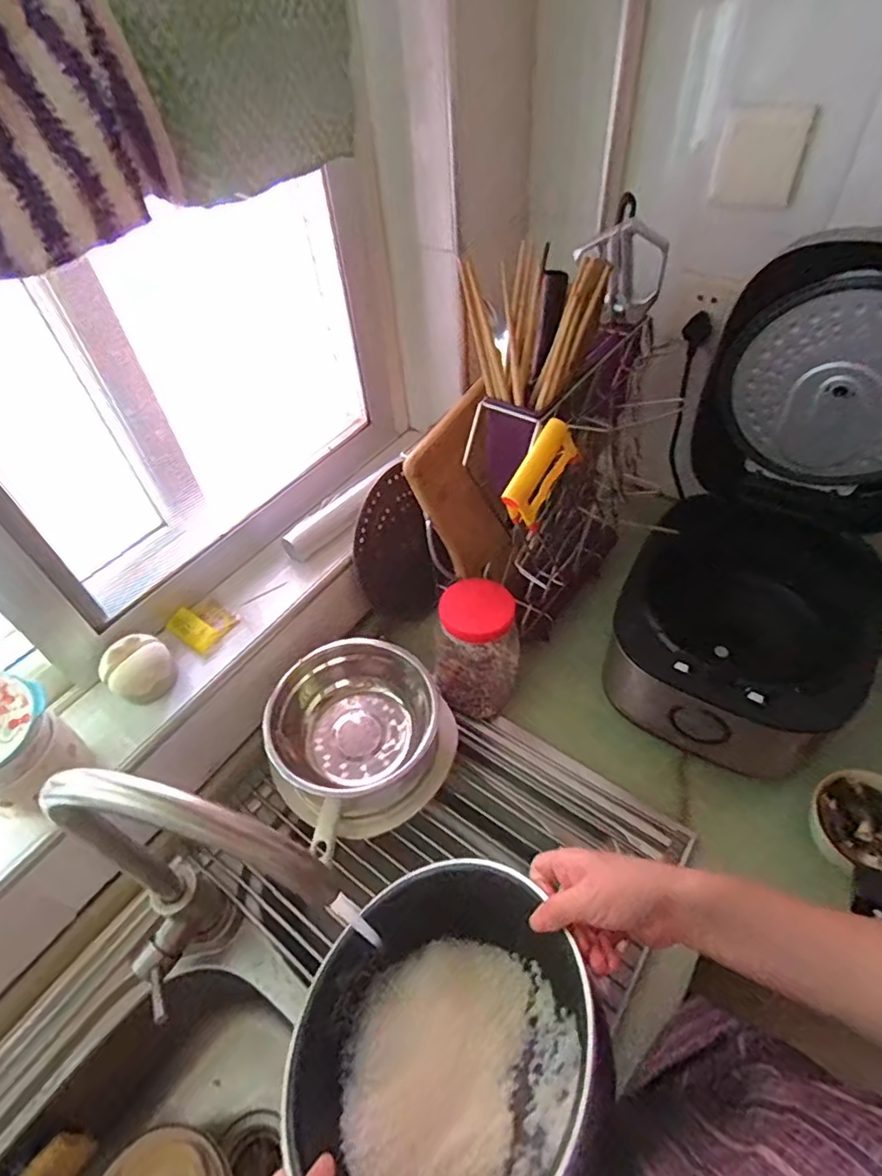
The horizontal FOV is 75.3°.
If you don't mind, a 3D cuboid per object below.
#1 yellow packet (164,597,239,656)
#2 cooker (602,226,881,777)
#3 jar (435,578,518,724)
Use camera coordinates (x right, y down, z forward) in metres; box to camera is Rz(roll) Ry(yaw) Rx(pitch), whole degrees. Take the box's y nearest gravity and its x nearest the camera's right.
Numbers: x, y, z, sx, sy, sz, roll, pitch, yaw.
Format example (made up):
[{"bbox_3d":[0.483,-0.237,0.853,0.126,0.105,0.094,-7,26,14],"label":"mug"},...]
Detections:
[{"bbox_3d":[-0.276,0.038,0.664,0.061,0.018,0.062,27,56,26],"label":"yellow packet"},{"bbox_3d":[0.371,-0.050,0.607,0.275,0.469,0.366,22,54,22],"label":"cooker"},{"bbox_3d":[0.046,0.079,0.718,0.099,0.173,0.092,-2,49,3],"label":"jar"}]

